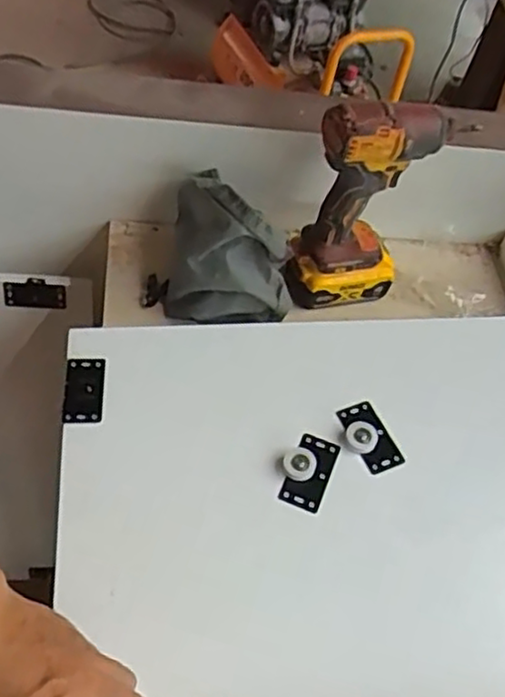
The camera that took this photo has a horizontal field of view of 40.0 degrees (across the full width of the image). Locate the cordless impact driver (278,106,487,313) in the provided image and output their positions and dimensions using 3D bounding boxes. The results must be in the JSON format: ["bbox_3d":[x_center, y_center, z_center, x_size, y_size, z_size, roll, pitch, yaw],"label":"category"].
[{"bbox_3d":[0.127,-0.156,0.744,0.176,0.237,0.075,-20,58,-19],"label":"cordless impact driver"}]

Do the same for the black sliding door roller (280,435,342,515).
[{"bbox_3d":[0.050,0.110,0.638,0.046,0.011,0.072,21,55,10],"label":"black sliding door roller"}]

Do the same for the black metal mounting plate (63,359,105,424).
[{"bbox_3d":[-0.163,0.041,0.671,0.038,0.005,0.072,-1,54,-6],"label":"black metal mounting plate"}]

